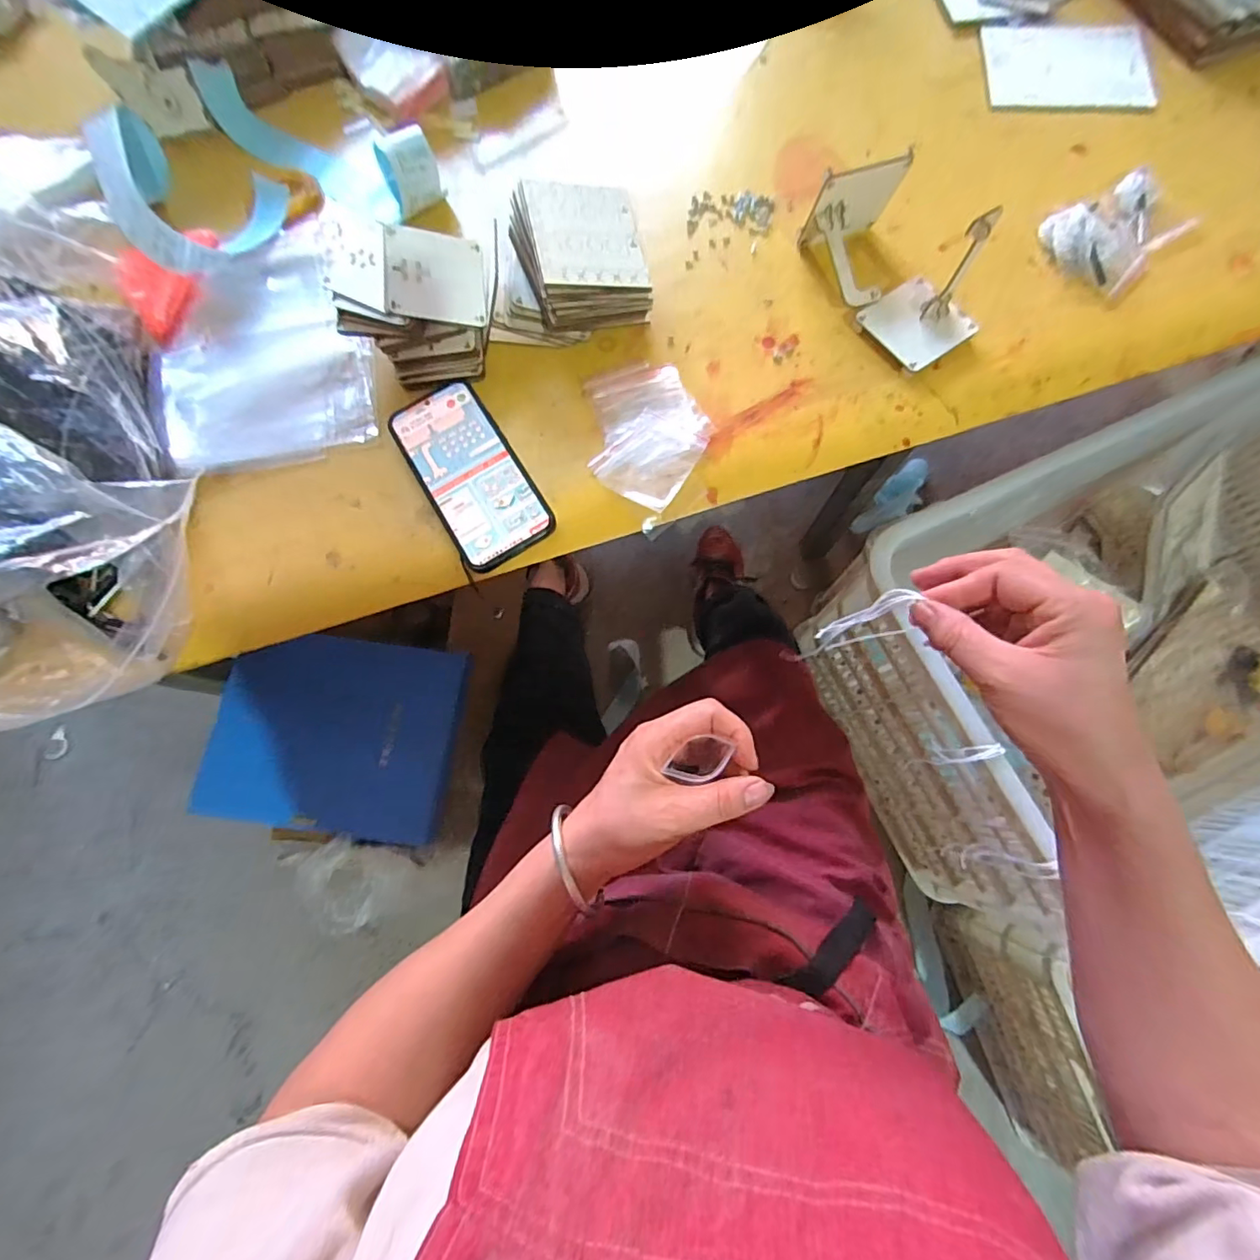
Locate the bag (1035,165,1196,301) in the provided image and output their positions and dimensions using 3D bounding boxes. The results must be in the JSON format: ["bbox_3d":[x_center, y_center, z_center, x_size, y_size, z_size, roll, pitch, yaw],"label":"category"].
[{"bbox_3d":[0.432,-0.357,0.468,0.127,0.018,0.088,-41,77,-9],"label":"bag"}]

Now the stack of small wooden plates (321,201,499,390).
[{"bbox_3d":[-0.176,-0.273,0.442,0.138,0.069,0.115,1,75,3],"label":"stack of small wooden plates"}]

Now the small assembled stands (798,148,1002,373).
[{"bbox_3d":[0.227,-0.308,0.444,0.098,0.058,0.169,-30,75,-6],"label":"small assembled stands"}]

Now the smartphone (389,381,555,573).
[{"bbox_3d":[-0.129,-0.128,0.429,0.075,0.010,0.163,-30,76,-6],"label":"smartphone"}]

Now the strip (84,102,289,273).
[{"bbox_3d":[-0.432,-0.430,0.497,0.137,0.067,0.201,-43,77,-9],"label":"strip"}]

